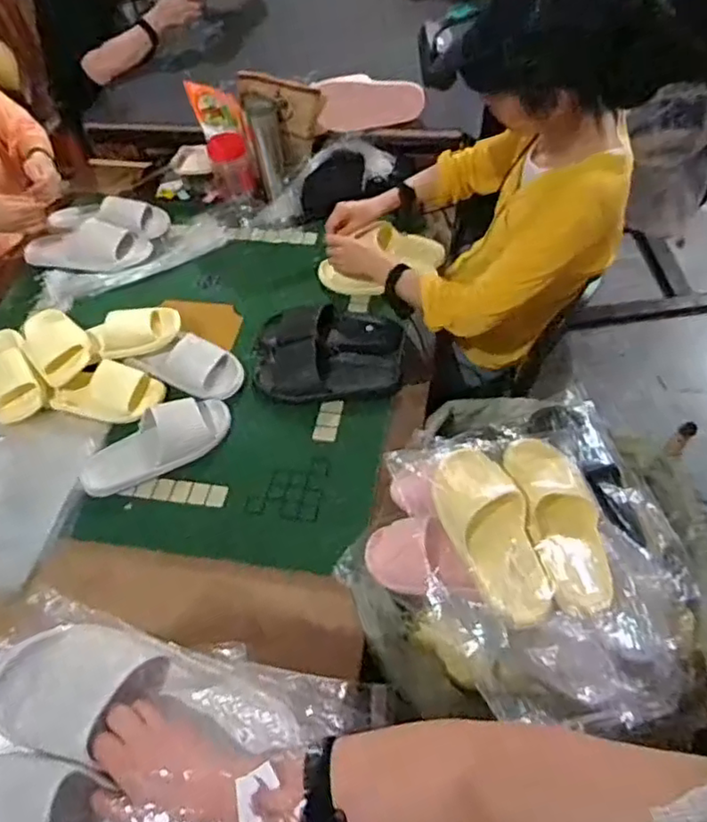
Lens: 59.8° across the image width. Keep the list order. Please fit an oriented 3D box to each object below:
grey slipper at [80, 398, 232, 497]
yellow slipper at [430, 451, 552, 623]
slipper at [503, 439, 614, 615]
[{"bbox_3d":[-0.337,0.049,1.037,0.258,0.066,0.100,-21,57,-12],"label":"grey slipper"},{"bbox_3d":[0.181,0.149,0.801,0.100,0.059,0.251,-21,56,-9],"label":"yellow slipper"},{"bbox_3d":[0.281,0.137,0.817,0.107,0.064,0.265,-10,55,-1],"label":"slipper"}]

